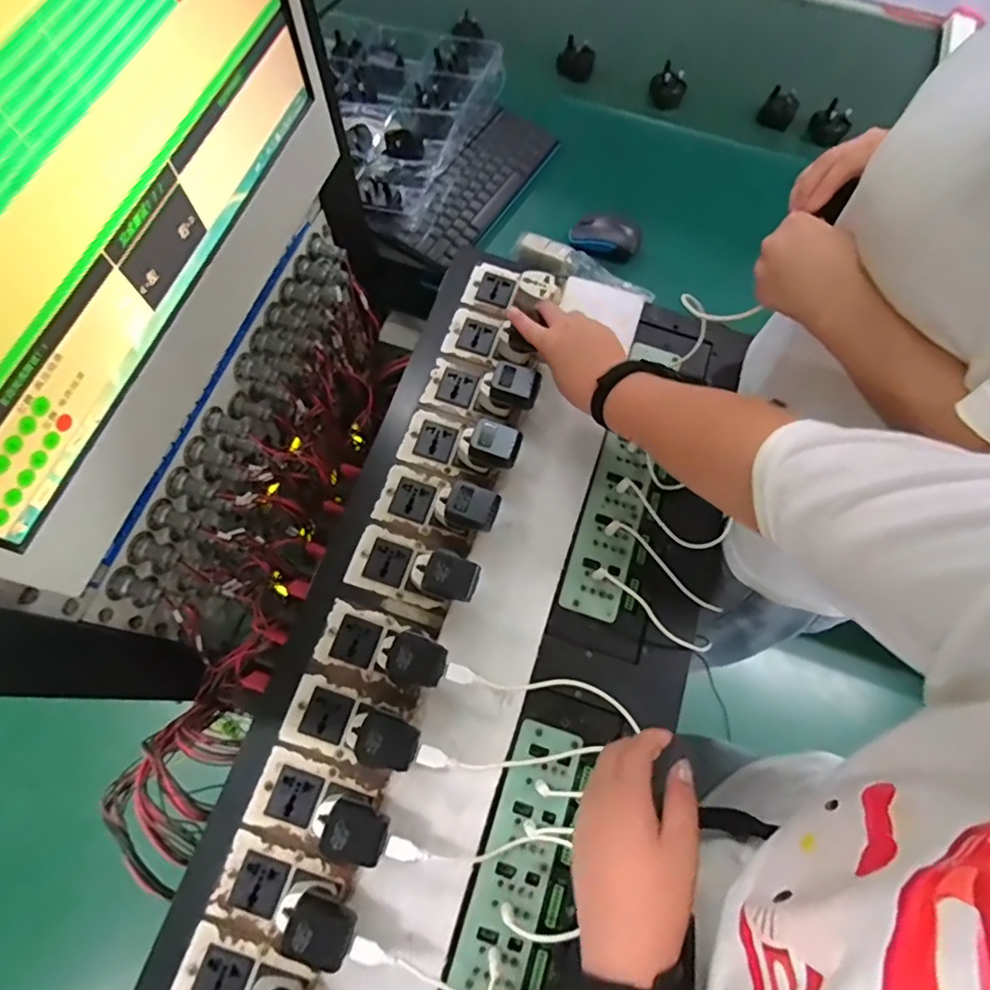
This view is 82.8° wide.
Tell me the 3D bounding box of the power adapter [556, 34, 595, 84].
[{"bbox_3d":[0.127,-0.682,0.878,0.057,0.053,0.030,9,69,1],"label":"power adapter"}]

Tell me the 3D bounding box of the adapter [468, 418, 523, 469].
[{"bbox_3d":[0.000,-0.049,0.555,0.047,0.024,0.040,17,70,4],"label":"adapter"}]

